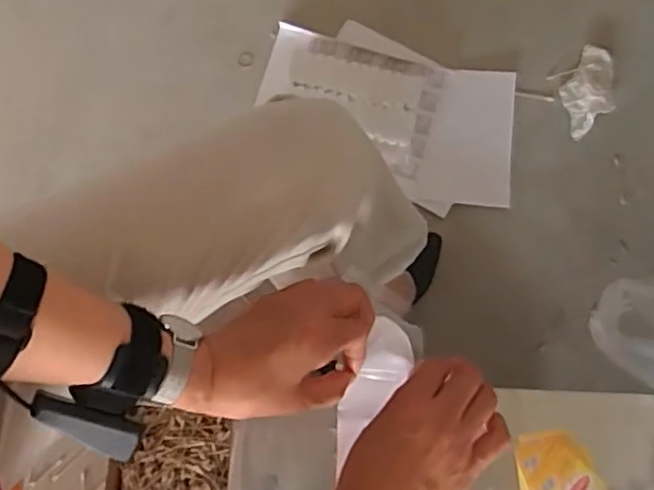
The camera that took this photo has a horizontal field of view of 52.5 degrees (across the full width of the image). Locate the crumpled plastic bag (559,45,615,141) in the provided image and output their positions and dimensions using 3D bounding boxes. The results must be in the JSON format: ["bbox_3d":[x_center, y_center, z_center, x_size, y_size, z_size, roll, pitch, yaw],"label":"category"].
[{"bbox_3d":[0.415,-0.241,1.052,0.079,0.029,0.152,32,81,6],"label":"crumpled plastic bag"}]

